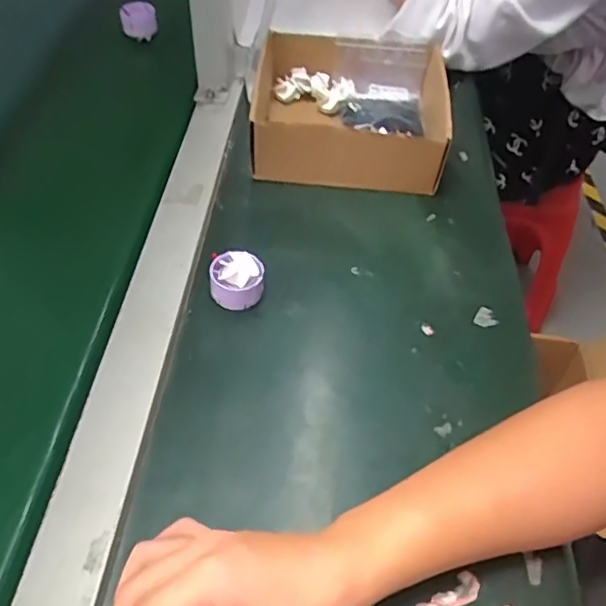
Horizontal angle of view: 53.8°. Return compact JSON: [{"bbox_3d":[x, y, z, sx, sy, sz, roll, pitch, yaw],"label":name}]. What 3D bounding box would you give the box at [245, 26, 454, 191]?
[{"bbox_3d":[0.053,-0.219,0.685,0.208,0.078,0.203,4,49,0],"label":"box"}]

